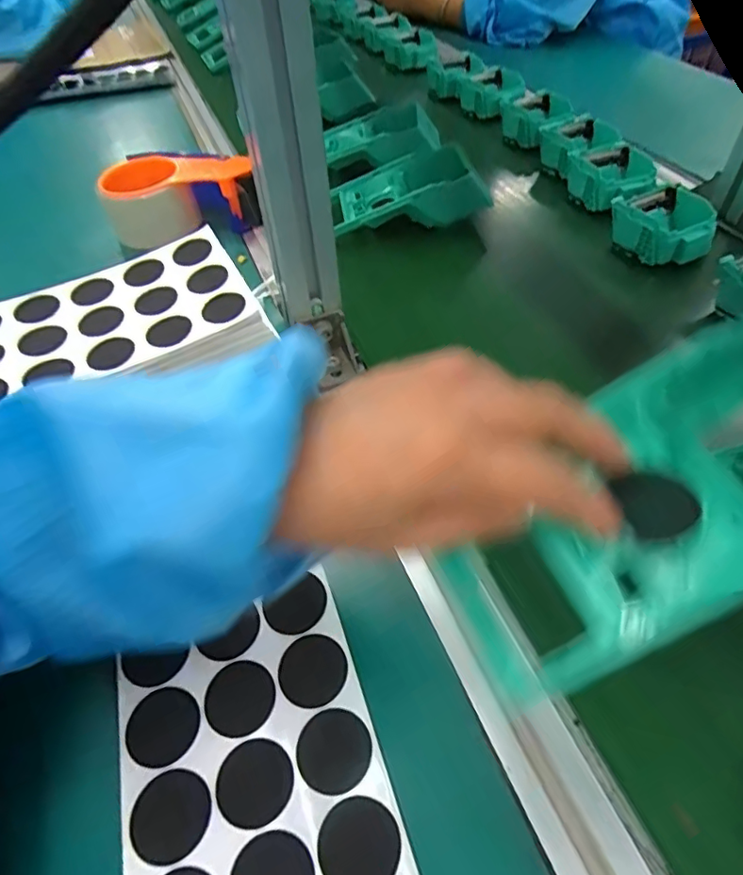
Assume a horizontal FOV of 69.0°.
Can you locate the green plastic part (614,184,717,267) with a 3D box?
[{"bbox_3d":[0.276,-0.199,0.507,0.079,0.034,0.078,-21,53,-15],"label":"green plastic part"}]

